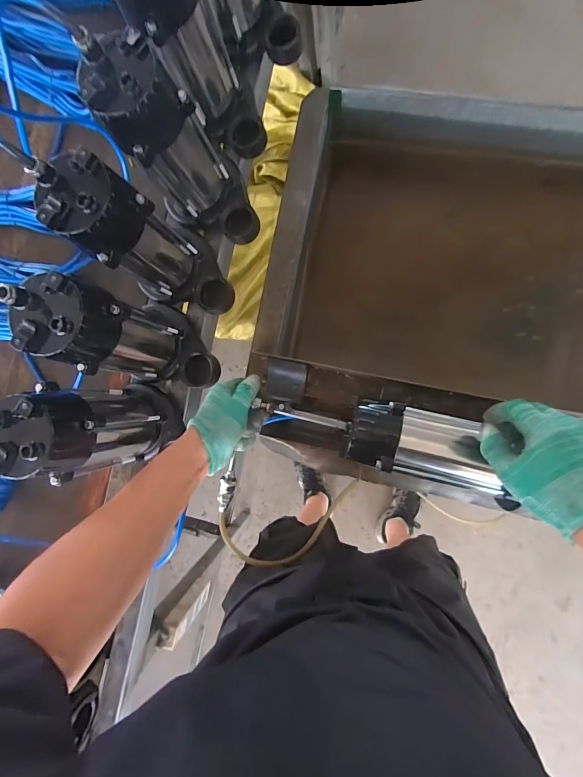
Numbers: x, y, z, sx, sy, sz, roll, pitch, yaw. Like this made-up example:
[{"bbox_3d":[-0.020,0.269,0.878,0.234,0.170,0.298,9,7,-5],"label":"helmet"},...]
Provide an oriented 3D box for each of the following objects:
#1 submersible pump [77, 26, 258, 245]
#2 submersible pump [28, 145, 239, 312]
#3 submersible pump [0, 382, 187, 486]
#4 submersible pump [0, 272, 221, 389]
[{"bbox_3d":[-0.135,-0.285,0.463,0.113,0.222,0.144,-31,85,6],"label":"submersible pump"},{"bbox_3d":[-0.170,-0.175,0.466,0.141,0.224,0.108,30,92,7],"label":"submersible pump"},{"bbox_3d":[-0.247,0.044,0.471,0.101,0.232,0.108,-26,85,6],"label":"submersible pump"},{"bbox_3d":[-0.198,-0.068,0.469,0.144,0.228,0.113,10,90,8],"label":"submersible pump"}]

